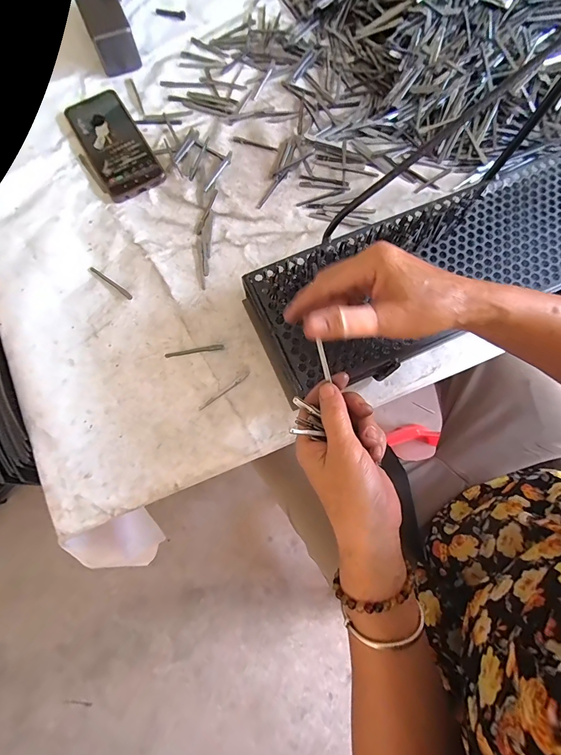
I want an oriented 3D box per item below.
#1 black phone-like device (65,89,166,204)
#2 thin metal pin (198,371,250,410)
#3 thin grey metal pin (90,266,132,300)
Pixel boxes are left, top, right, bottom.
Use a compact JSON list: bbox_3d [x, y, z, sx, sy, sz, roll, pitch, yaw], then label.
[{"bbox_3d":[-0.221,-0.310,0.453,0.080,0.010,0.164,-31,79,-8],"label":"black phone-like device"},{"bbox_3d":[-0.061,0.015,0.377,0.068,0.004,0.005,-37,80,-9],"label":"thin metal pin"},{"bbox_3d":[-0.205,-0.115,0.411,0.068,0.004,0.006,38,79,7],"label":"thin grey metal pin"}]

